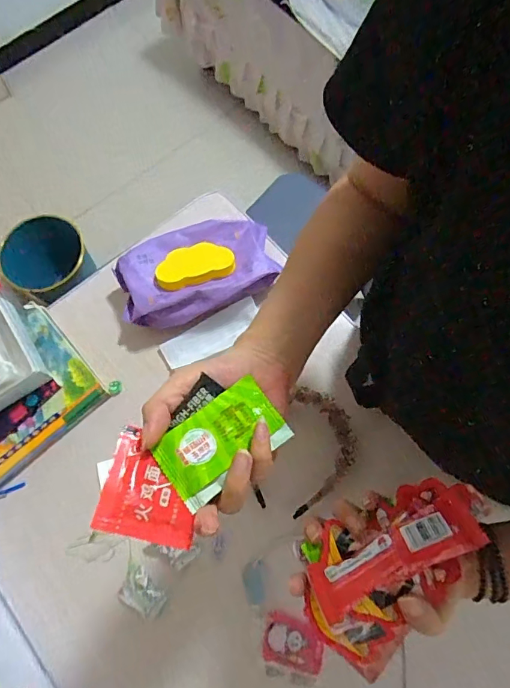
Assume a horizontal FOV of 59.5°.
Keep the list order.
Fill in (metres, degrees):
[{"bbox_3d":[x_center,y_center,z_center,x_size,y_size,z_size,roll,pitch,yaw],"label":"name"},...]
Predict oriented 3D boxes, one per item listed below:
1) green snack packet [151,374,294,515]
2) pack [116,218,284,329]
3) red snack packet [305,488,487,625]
[{"bbox_3d":[-0.023,0.064,0.303,0.083,0.018,0.051,-36,74,-9],"label":"green snack packet"},{"bbox_3d":[-0.085,-0.111,0.653,0.223,0.052,0.128,-20,73,-4],"label":"pack"},{"bbox_3d":[0.095,0.147,0.309,0.118,0.015,0.032,-29,73,0],"label":"red snack packet"}]

